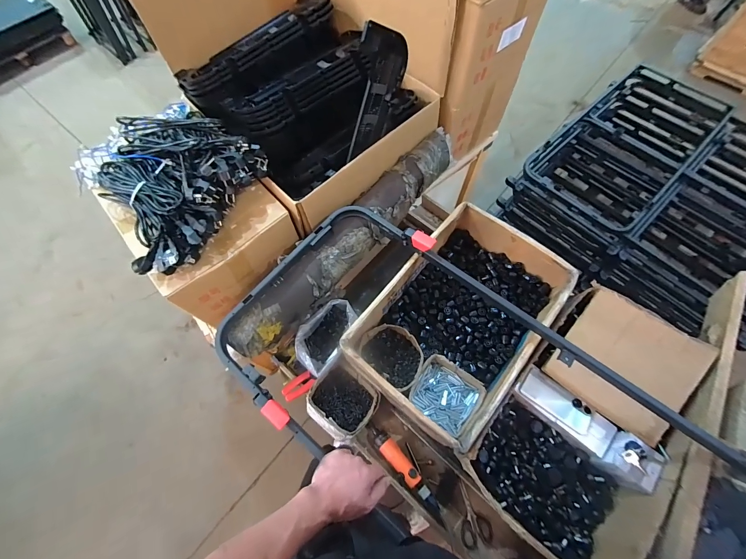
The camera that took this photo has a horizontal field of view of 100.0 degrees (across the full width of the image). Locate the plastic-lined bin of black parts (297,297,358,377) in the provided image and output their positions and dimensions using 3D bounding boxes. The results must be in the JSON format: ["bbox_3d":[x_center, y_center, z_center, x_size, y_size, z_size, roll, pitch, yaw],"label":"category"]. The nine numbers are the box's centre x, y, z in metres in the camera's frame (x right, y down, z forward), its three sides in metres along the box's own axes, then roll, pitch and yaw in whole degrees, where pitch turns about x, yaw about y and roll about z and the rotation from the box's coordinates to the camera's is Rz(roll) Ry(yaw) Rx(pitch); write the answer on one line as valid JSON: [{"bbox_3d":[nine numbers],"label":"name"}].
[{"bbox_3d":[-0.122,0.150,0.831,0.120,0.097,0.185,39,72,17],"label":"plastic-lined bin of black parts"}]

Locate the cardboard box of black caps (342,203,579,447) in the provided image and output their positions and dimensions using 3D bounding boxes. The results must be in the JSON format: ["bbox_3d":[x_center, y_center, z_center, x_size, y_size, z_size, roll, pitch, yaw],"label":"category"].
[{"bbox_3d":[0.217,0.093,0.802,0.345,0.150,0.527,37,72,17],"label":"cardboard box of black caps"}]

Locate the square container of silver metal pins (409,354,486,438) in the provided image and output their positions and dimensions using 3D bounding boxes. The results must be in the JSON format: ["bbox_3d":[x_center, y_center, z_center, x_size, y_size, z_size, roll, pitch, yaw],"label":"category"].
[{"bbox_3d":[0.176,0.279,0.769,0.151,0.054,0.134,34,71,16],"label":"square container of silver metal pins"}]

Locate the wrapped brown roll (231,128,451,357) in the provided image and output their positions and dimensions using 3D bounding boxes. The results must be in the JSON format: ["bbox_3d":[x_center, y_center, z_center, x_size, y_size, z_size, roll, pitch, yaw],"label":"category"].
[{"bbox_3d":[-0.043,-0.128,0.853,0.126,0.126,0.829,37,72,17],"label":"wrapped brown roll"}]

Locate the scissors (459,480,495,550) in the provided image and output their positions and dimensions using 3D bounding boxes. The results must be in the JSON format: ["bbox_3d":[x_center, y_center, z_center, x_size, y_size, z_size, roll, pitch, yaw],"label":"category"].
[{"bbox_3d":[0.231,0.557,0.747,0.073,0.010,0.133,-16,66,-5],"label":"scissors"}]

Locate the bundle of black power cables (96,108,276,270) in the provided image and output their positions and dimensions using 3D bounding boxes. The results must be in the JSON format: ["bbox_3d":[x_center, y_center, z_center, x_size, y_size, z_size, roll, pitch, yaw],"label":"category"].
[{"bbox_3d":[-0.495,-0.253,0.753,0.414,0.099,0.384,36,72,17],"label":"bundle of black power cables"}]

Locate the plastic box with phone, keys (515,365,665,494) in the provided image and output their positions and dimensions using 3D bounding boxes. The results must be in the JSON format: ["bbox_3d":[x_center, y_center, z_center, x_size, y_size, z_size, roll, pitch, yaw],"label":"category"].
[{"bbox_3d":[0.469,0.322,0.703,0.286,0.071,0.089,40,73,18],"label":"plastic box with phone, keys"}]

